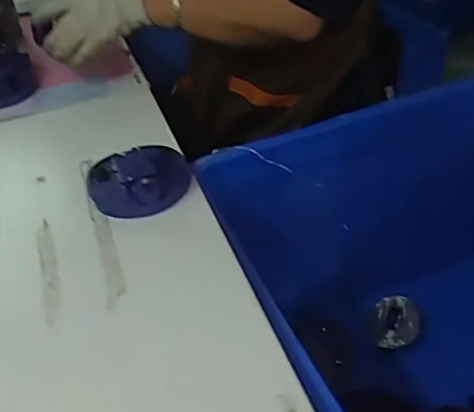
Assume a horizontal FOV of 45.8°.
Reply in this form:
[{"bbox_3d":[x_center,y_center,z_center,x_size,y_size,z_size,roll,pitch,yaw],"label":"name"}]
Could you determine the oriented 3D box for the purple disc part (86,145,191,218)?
[{"bbox_3d":[-0.103,-0.024,0.583,0.105,0.030,0.101,-7,38,-3],"label":"purple disc part"}]

